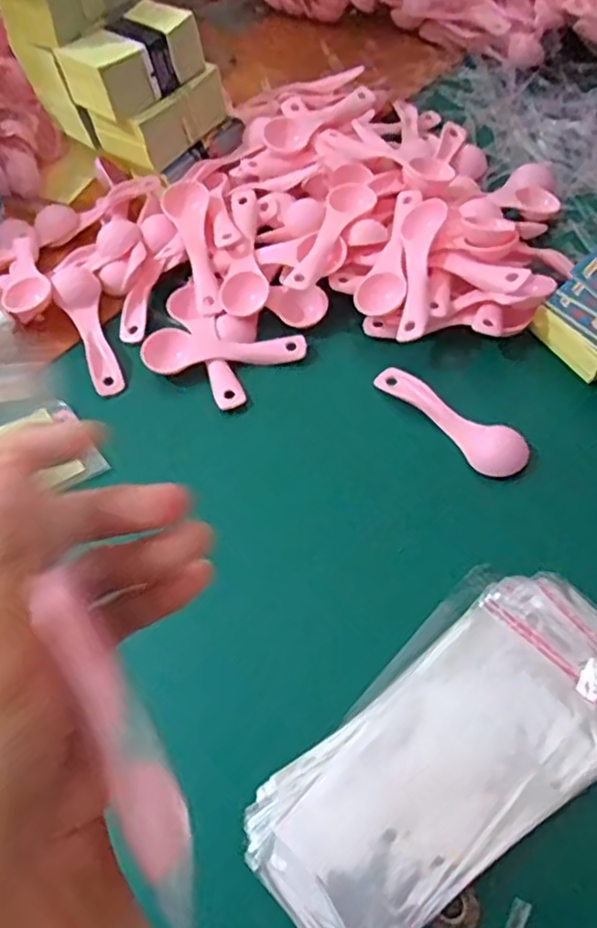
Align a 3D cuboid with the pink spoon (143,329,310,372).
[{"bbox_3d":[-0.053,-0.082,0.475,0.115,0.016,0.028,-2,58,3],"label":"pink spoon"}]

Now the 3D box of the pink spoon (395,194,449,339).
[{"bbox_3d":[0.083,-0.137,0.461,0.027,0.014,0.115,6,72,8],"label":"pink spoon"}]

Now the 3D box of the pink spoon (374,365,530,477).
[{"bbox_3d":[0.097,-0.030,0.430,0.031,0.019,0.113,-39,63,-19],"label":"pink spoon"}]

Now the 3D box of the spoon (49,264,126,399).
[{"bbox_3d":[-0.153,-0.102,0.493,0.032,0.027,0.113,-23,59,-10],"label":"spoon"}]

